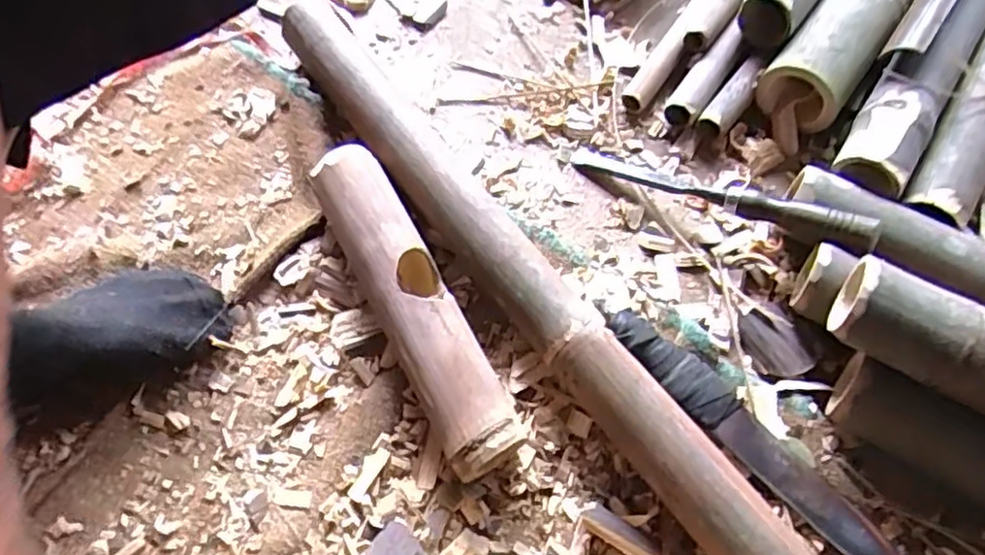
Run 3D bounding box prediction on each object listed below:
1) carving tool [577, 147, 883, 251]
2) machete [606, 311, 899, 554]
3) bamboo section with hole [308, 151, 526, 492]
[{"bbox_3d":[0.181,-0.070,0.550,0.245,0.022,0.027,21,63,29],"label":"carving tool"},{"bbox_3d":[0.184,0.112,0.461,0.254,0.032,0.039,40,69,19],"label":"machete"},{"bbox_3d":[-0.062,0.018,0.494,0.057,0.064,0.266,-26,65,-13],"label":"bamboo section with hole"}]

